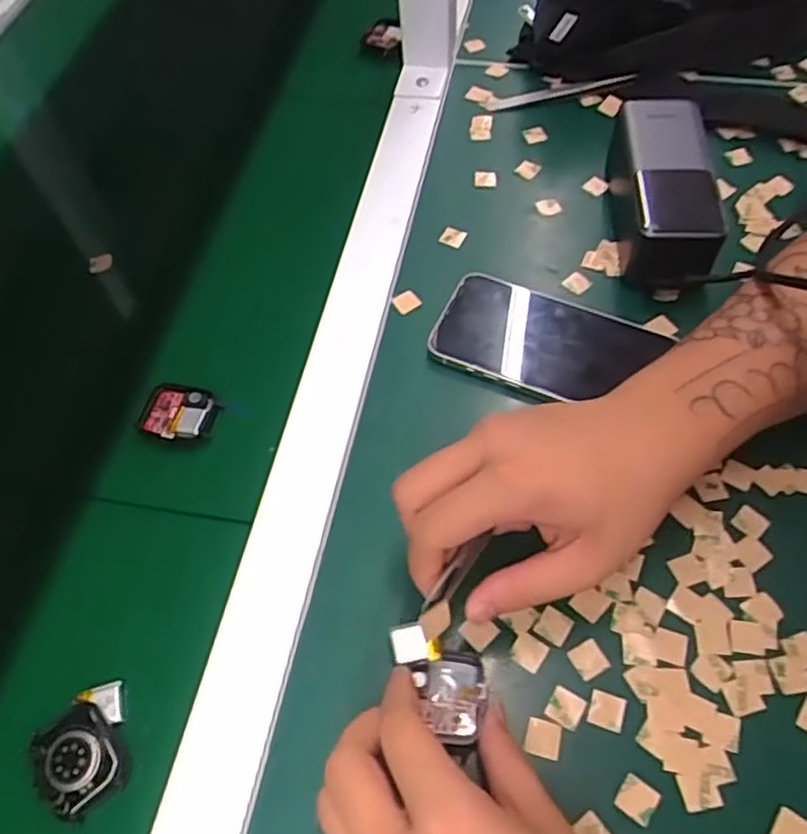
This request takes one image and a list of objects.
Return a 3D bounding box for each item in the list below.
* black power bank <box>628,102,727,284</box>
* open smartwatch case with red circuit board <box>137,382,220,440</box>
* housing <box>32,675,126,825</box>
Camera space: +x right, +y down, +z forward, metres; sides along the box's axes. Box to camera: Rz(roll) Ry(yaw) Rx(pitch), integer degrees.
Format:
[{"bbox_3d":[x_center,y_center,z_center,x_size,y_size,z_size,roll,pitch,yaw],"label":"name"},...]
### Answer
[{"bbox_3d":[0.174,-0.145,0.466,0.058,0.055,0.137,3,59,6],"label":"black power bank"},{"bbox_3d":[-0.137,-0.003,0.425,0.045,0.006,0.037,11,60,10],"label":"open smartwatch case with red circuit board"},{"bbox_3d":[-0.151,0.154,0.326,0.040,0.008,0.055,-11,55,-13],"label":"housing"}]

